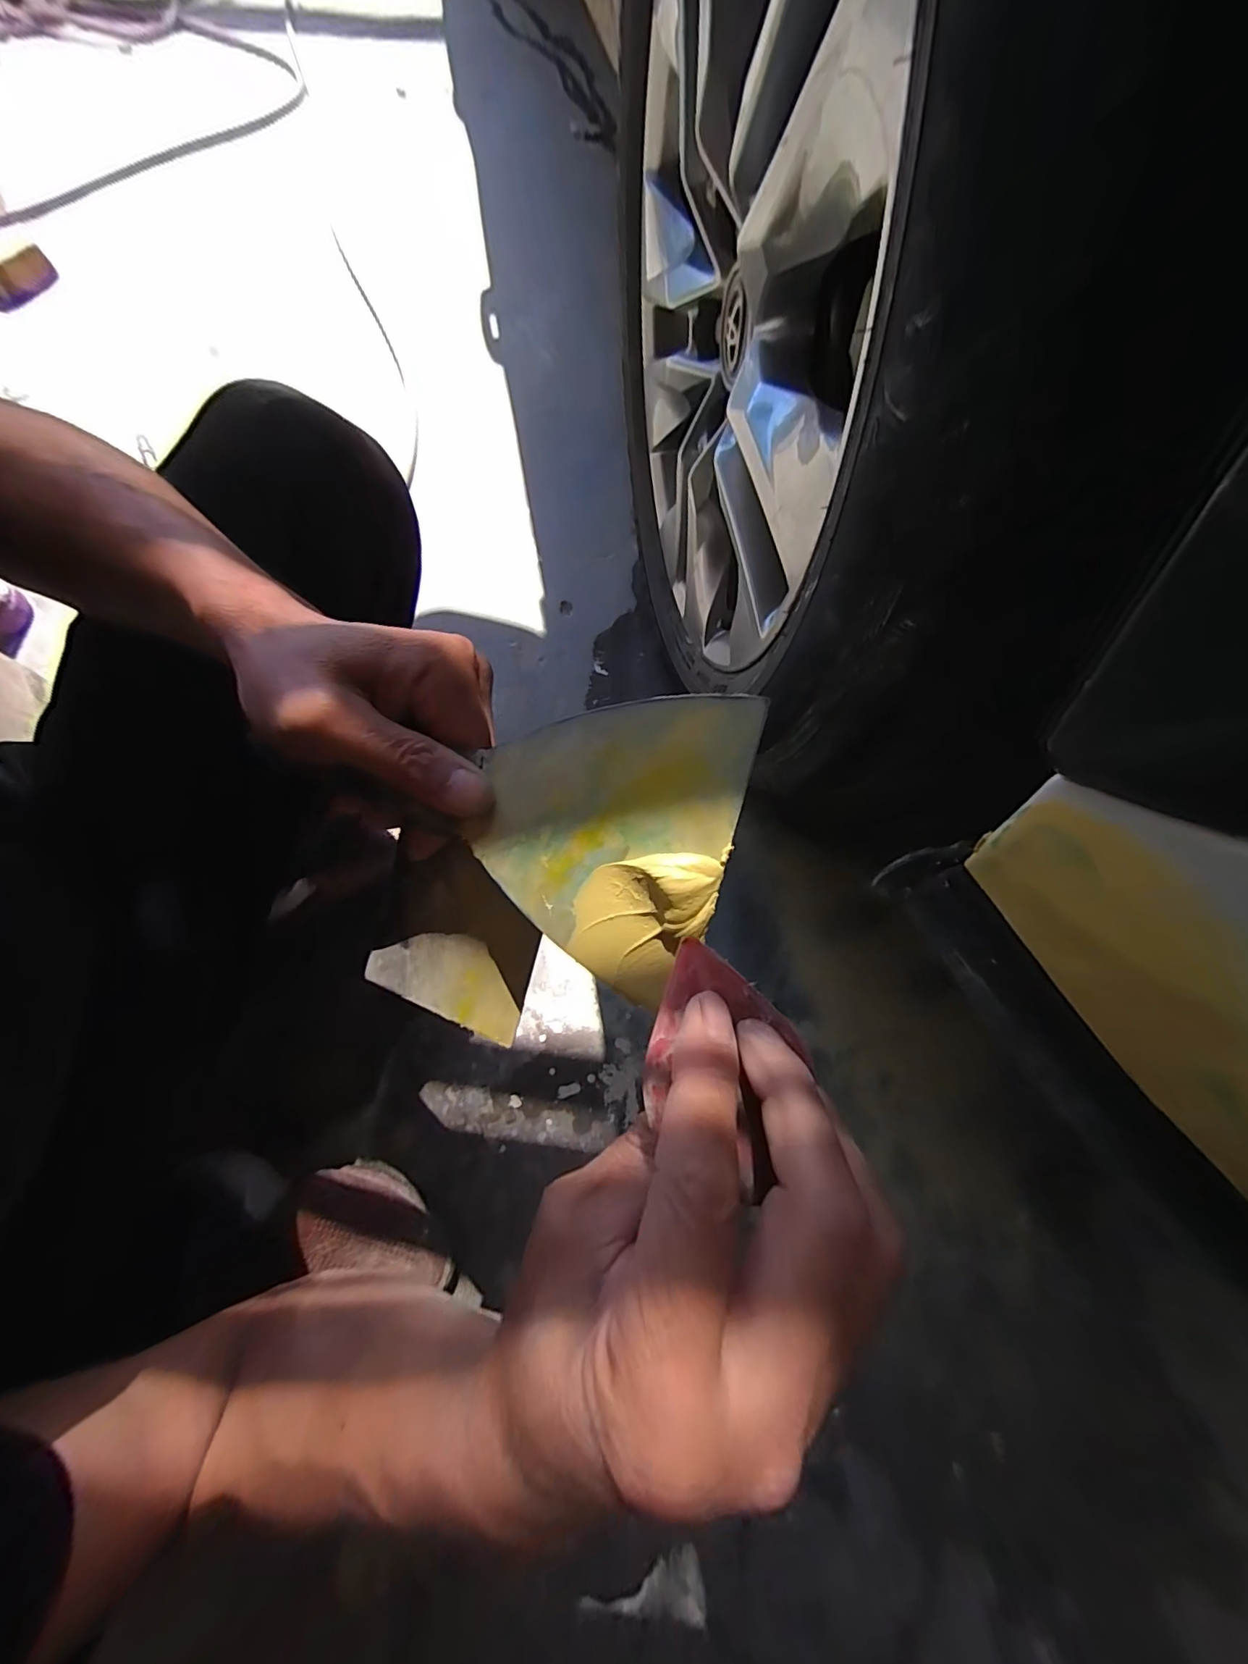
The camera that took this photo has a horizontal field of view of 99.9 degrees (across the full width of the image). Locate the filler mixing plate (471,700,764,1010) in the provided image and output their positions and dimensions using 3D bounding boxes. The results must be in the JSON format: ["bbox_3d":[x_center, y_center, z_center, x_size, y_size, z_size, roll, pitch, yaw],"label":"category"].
[{"bbox_3d":[-0.010,0.001,0.201,0.096,0.010,0.117,15,95,15],"label":"filler mixing plate"}]

